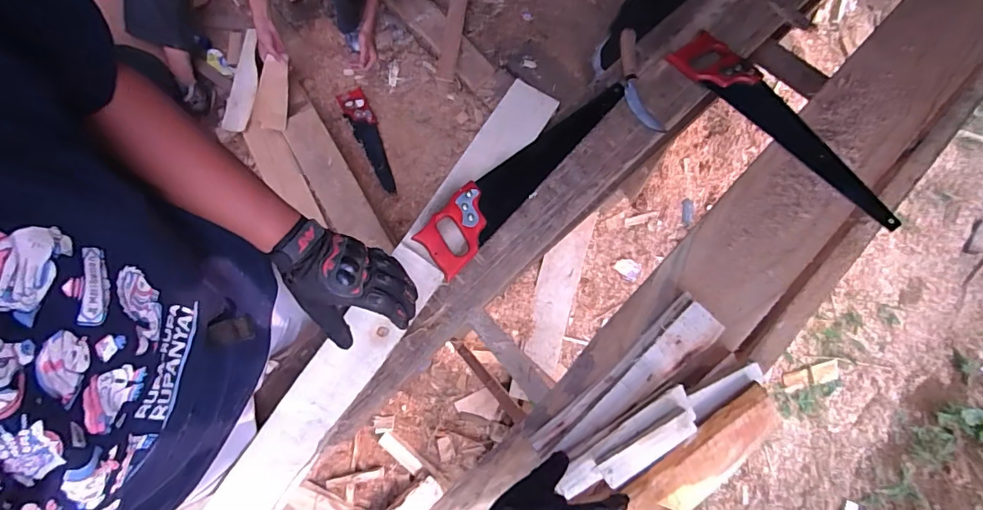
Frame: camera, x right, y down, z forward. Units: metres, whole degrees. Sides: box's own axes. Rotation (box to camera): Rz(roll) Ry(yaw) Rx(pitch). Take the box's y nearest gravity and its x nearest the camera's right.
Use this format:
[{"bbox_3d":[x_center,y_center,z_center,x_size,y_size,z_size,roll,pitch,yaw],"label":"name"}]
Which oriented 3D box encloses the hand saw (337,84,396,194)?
[{"bbox_3d":[-0.386,-0.367,1.501,0.081,0.034,0.368,-26,77,-7],"label":"hand saw"}]

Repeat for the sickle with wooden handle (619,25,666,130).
[{"bbox_3d":[0.253,-0.302,0.816,0.042,0.036,0.199,-15,76,-5],"label":"sickle with wooden handle"}]

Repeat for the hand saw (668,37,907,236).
[{"bbox_3d":[0.503,-0.215,0.799,0.084,0.032,0.461,-42,80,-10],"label":"hand saw"}]

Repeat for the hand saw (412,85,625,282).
[{"bbox_3d":[0.052,-0.150,0.767,0.085,0.037,0.436,40,78,9],"label":"hand saw"}]

